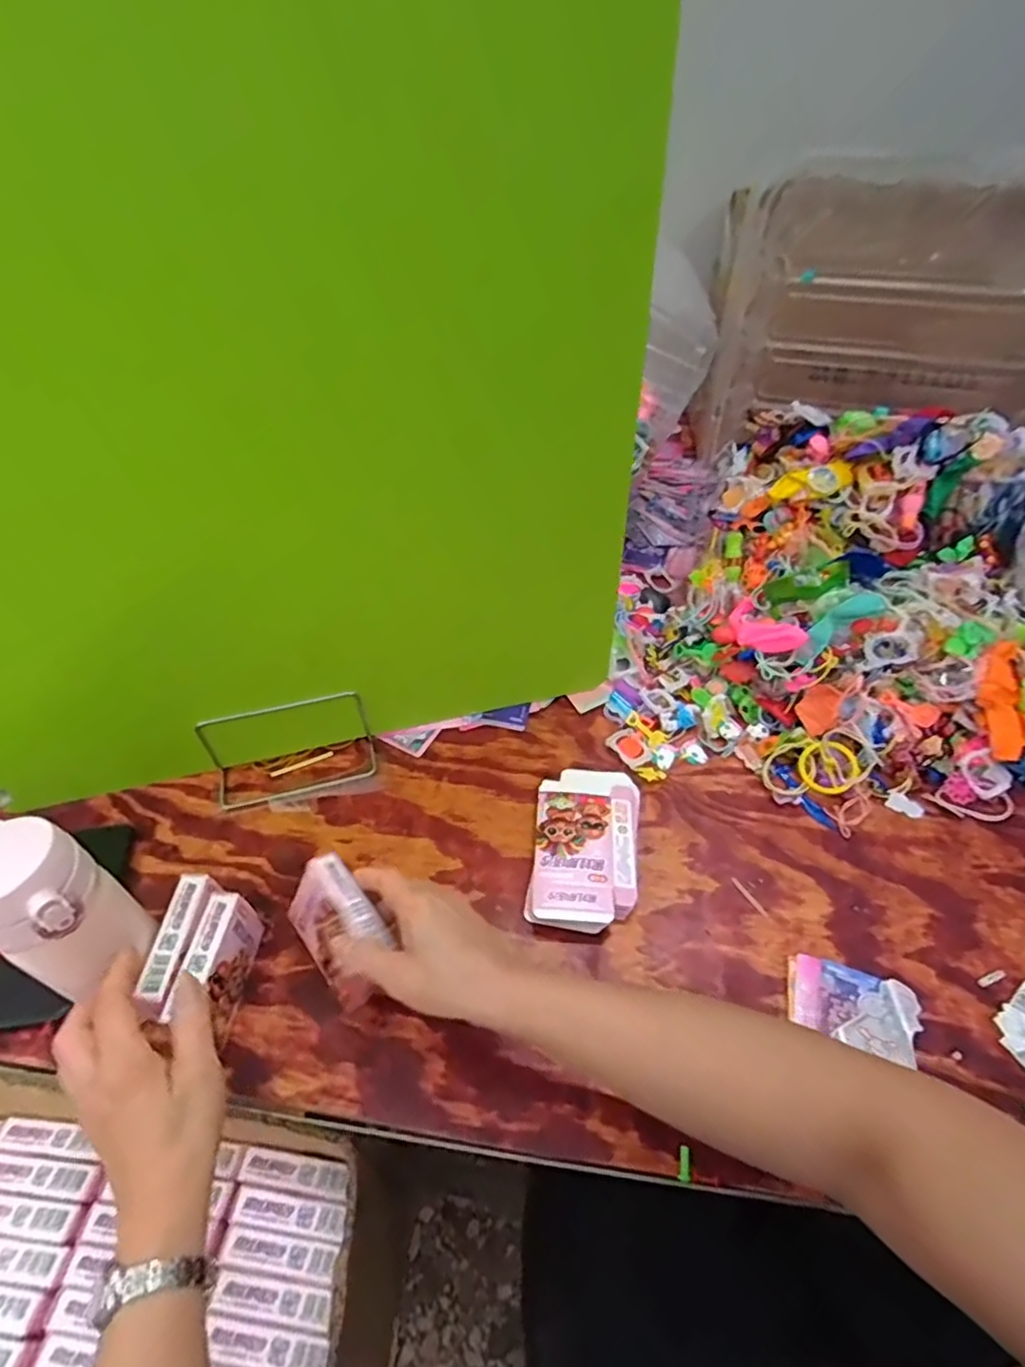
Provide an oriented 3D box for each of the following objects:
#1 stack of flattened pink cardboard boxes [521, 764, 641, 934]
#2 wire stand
[{"bbox_3d":[0.064,0.140,0.558,0.088,0.023,0.150,5,46,6],"label":"stack of flattened pink cardboard boxes"},{"bbox_3d":[-0.213,0.058,0.603,0.154,0.078,0.066,-13,47,-10],"label":"wire stand"}]

